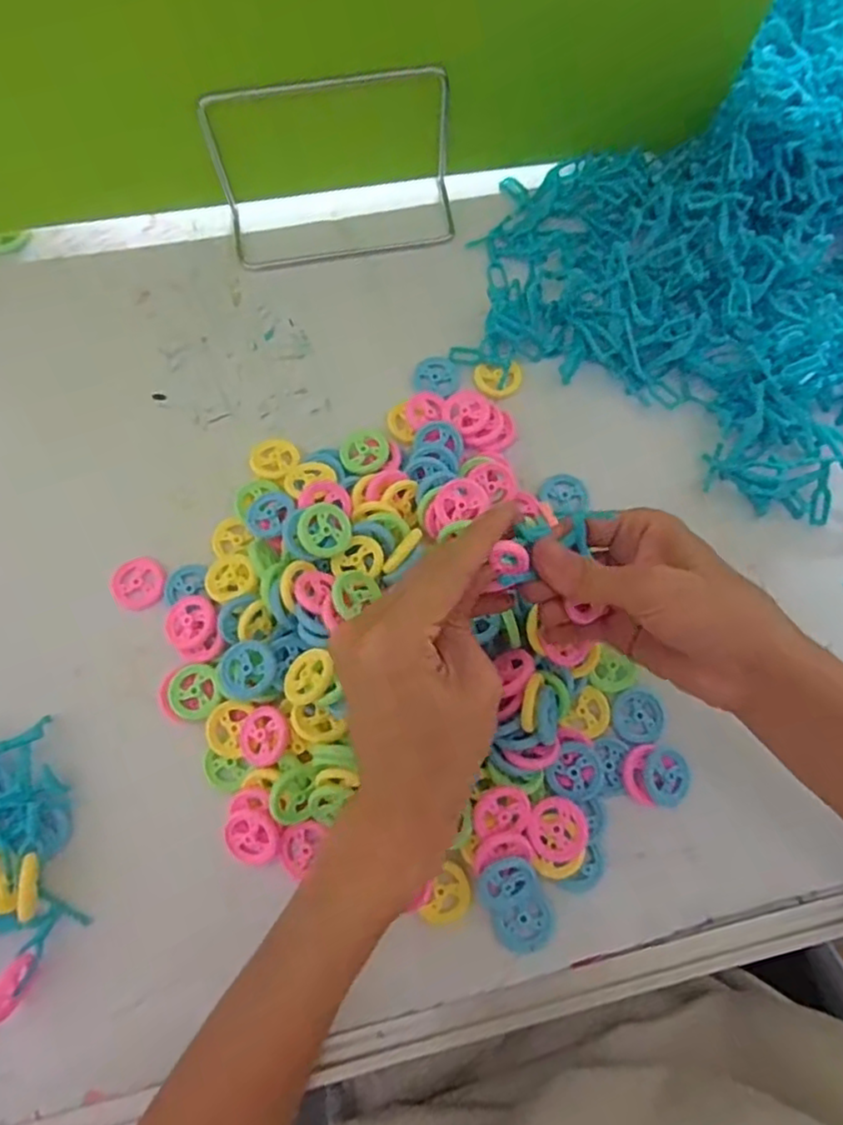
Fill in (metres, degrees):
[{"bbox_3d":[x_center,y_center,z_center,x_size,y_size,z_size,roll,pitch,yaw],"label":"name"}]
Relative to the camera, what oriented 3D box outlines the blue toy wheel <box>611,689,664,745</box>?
[{"bbox_3d":[0.118,0.084,0.361,0.027,0.005,0.028,0,72,1],"label":"blue toy wheel"}]

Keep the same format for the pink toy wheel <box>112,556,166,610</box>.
[{"bbox_3d":[-0.162,0.012,0.379,0.030,0.004,0.030,0,72,1],"label":"pink toy wheel"}]

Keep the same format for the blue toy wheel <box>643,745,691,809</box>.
[{"bbox_3d":[0.129,0.112,0.347,0.025,0.005,0.030,-4,72,0],"label":"blue toy wheel"}]

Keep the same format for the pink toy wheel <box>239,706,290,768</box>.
[{"bbox_3d":[-0.082,0.090,0.344,0.028,0.006,0.028,-5,68,14],"label":"pink toy wheel"}]

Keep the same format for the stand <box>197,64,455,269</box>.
[{"bbox_3d":[-0.055,-0.251,0.423,0.151,0.087,0.056,-10,72,-2],"label":"stand"}]

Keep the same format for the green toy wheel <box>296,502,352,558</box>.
[{"bbox_3d":[-0.053,-0.018,0.365,0.031,0.004,0.029,5,79,-27],"label":"green toy wheel"}]

